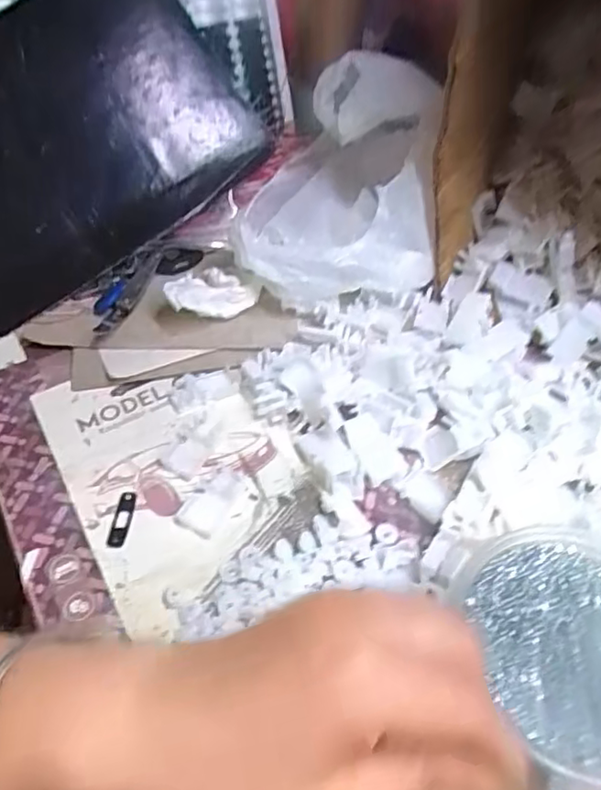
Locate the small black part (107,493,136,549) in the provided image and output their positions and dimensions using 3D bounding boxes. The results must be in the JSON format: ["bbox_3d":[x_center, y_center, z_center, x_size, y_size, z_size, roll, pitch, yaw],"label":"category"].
[{"bbox_3d":[-0.106,0.073,0.363,0.011,0.004,0.036,2,49,4],"label":"small black part"}]

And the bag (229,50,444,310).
[{"bbox_3d":[0.023,-0.173,0.478,0.145,0.134,0.170,-1,49,1],"label":"bag"}]

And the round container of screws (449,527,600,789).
[{"bbox_3d":[0.124,0.117,0.281,0.102,0.037,0.106,-15,51,-7],"label":"round container of screws"}]

